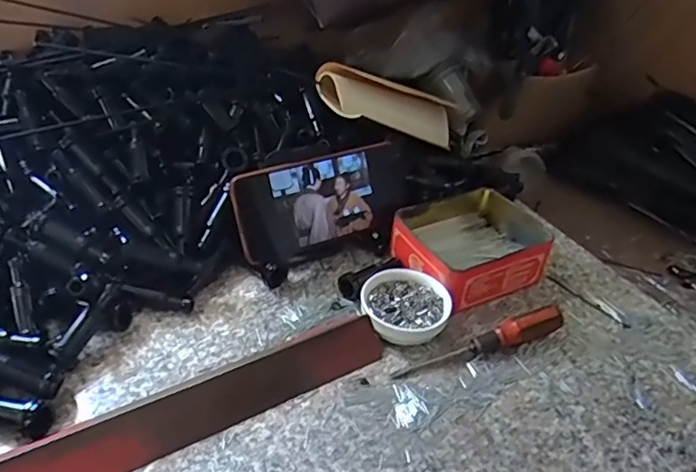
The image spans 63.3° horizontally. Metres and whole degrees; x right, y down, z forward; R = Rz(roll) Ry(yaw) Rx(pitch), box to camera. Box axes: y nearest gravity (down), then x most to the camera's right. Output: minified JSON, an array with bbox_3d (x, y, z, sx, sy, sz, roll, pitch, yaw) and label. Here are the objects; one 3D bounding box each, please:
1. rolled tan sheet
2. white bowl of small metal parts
[{"bbox_3d":[0.058,-0.147,0.649,0.209,0.047,0.065,4,28,-47],"label":"rolled tan sheet"},{"bbox_3d":[0.046,0.061,0.463,0.070,0.029,0.068,4,37,-3],"label":"white bowl of small metal parts"}]

